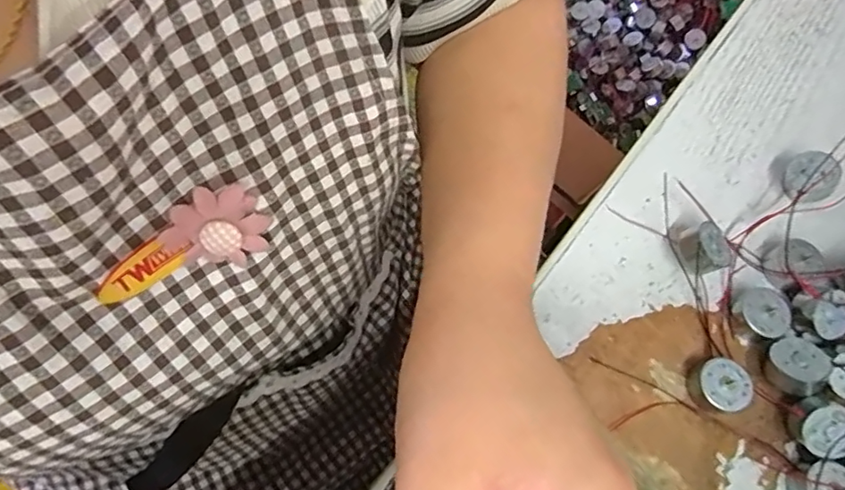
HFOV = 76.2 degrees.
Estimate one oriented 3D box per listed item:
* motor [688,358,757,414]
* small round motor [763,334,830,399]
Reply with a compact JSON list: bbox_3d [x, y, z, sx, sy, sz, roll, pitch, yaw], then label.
[{"bbox_3d":[0.136,0.065,0.247,0.021,0.014,0.023,0,68,-1],"label":"motor"},{"bbox_3d":[0.170,0.054,0.247,0.023,0.013,0.022,0,68,-1],"label":"small round motor"}]

